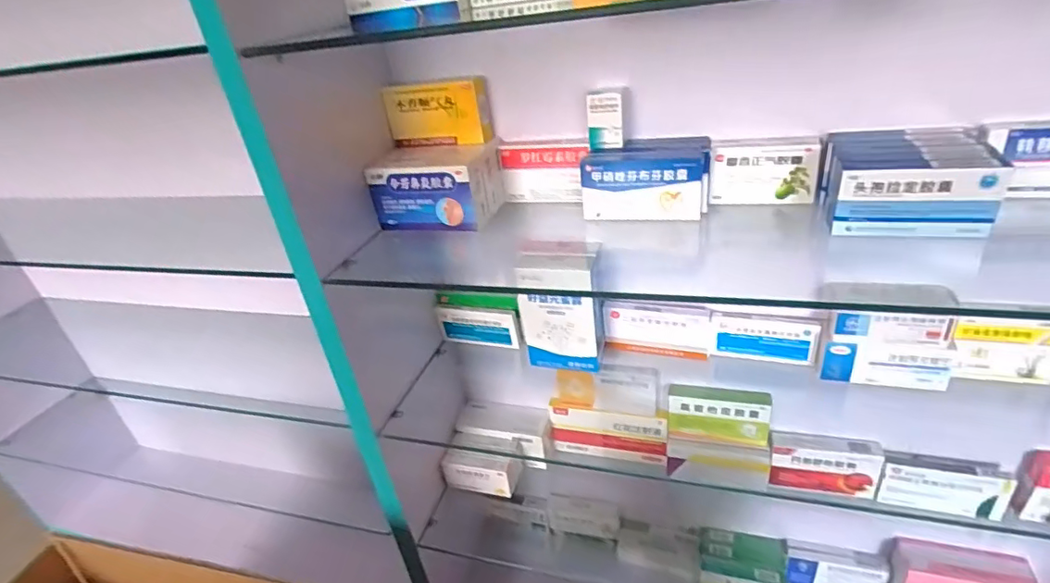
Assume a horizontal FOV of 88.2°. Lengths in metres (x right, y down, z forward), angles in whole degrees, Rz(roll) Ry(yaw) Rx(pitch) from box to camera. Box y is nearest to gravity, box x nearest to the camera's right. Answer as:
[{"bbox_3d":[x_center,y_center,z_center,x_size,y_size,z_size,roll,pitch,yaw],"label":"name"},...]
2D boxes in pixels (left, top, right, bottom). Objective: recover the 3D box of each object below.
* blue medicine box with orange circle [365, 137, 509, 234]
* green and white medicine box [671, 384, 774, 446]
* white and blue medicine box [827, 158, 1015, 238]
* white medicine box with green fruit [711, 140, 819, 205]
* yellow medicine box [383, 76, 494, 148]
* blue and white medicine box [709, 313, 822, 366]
[{"bbox_3d":[-0.106,-0.132,0.678,0.131,0.083,0.104,5,33,20],"label":"blue medicine box with orange circle"},{"bbox_3d":[0.286,0.183,0.797,0.139,0.086,0.022,3,32,18],"label":"green and white medicine box"},{"bbox_3d":[0.350,-0.084,0.492,0.130,0.070,0.022,4,32,19],"label":"white and blue medicine box"},{"bbox_3d":[0.262,-0.130,0.596,0.107,0.067,0.017,2,32,17],"label":"white medicine box with green fruit"},{"bbox_3d":[-0.106,-0.222,0.677,0.122,0.069,0.039,1,31,14],"label":"yellow medicine box"},{"bbox_3d":[0.315,0.064,0.717,0.130,0.067,0.021,5,33,20],"label":"blue and white medicine box"}]

